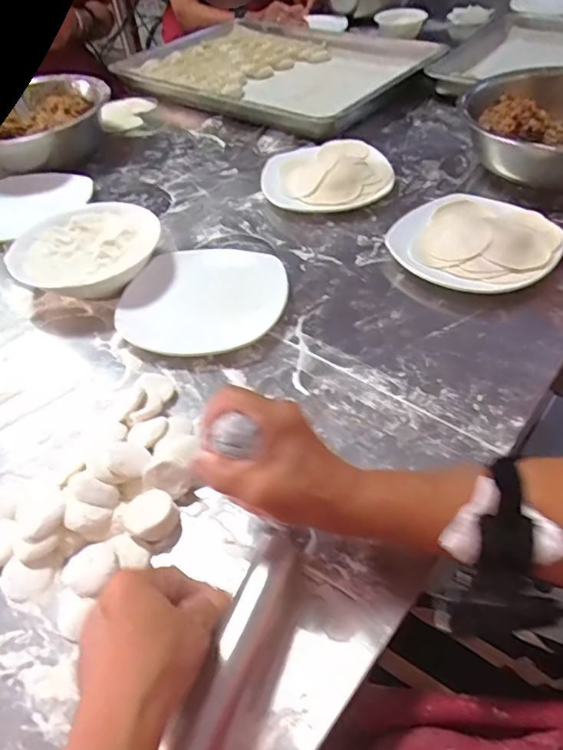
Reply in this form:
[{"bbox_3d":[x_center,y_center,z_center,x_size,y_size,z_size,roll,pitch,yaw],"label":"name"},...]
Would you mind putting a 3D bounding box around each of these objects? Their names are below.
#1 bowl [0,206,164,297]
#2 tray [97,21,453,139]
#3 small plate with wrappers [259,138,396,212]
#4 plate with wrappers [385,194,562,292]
[{"bbox_3d":[-0.229,-0.141,0.640,0.152,0.052,0.160,-3,47,3],"label":"bowl"},{"bbox_3d":[-0.006,-0.606,1.041,0.551,0.045,0.401,32,59,30],"label":"tray"},{"bbox_3d":[0.058,-0.291,0.754,0.172,0.043,0.166,-3,48,4],"label":"small plate with wrappers"},{"bbox_3d":[0.225,-0.155,0.620,0.172,0.027,0.172,-3,48,4],"label":"plate with wrappers"}]

